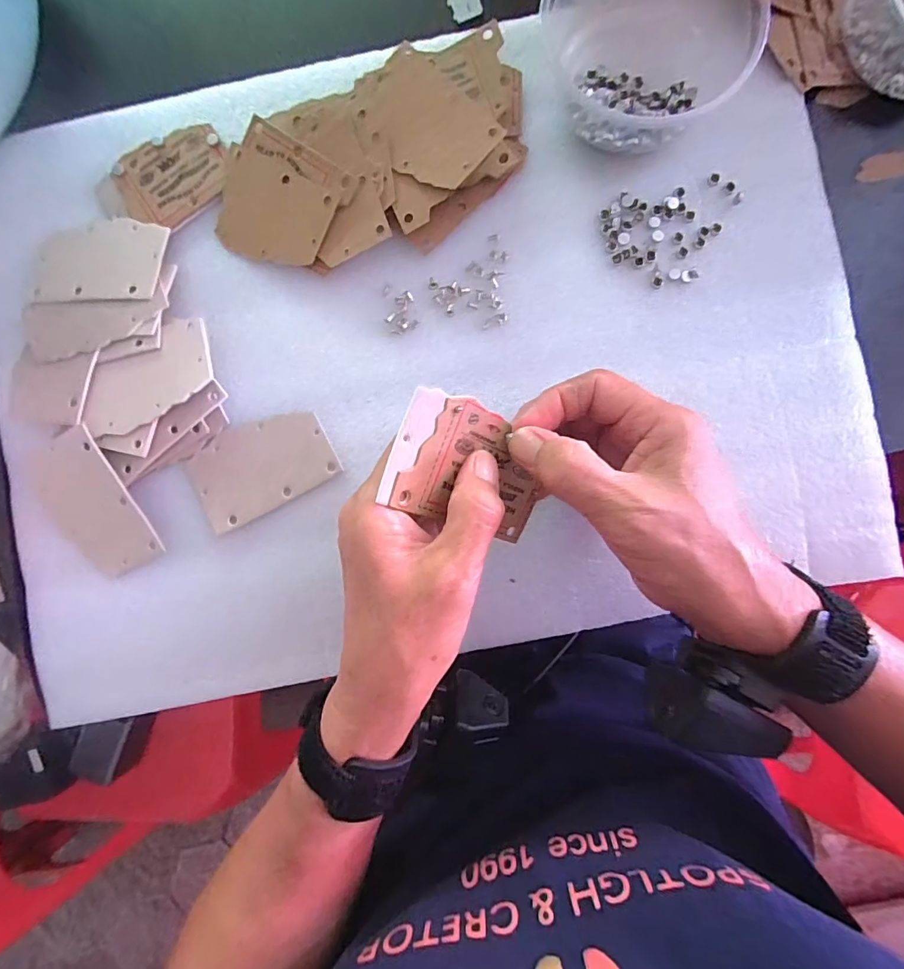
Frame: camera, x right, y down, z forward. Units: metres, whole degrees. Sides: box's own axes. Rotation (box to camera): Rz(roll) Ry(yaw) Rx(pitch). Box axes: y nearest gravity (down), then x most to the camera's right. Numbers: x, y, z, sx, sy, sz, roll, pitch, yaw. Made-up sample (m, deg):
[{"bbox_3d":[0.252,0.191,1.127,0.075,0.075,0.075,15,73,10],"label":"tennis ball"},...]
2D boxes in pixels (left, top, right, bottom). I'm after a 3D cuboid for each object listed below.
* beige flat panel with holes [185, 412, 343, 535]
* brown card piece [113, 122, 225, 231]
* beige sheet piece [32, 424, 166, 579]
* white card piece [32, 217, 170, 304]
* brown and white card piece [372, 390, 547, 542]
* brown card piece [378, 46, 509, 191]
[{"bbox_3d":[-0.115,-0.013,0.283,0.083,0.006,0.054,-28,87,2],"label":"beige flat panel with holes"},{"bbox_3d":[-0.172,-0.191,0.289,0.070,0.004,0.052,-36,88,1],"label":"brown card piece"},{"bbox_3d":[-0.213,0.014,0.277,0.055,0.007,0.086,-26,97,13],"label":"beige sheet piece"},{"bbox_3d":[-0.216,-0.135,0.285,0.085,0.004,0.054,0,75,8],"label":"white card piece"},{"bbox_3d":[0.011,-0.007,0.214,0.083,0.004,0.053,20,92,-34],"label":"brown and white card piece"},{"bbox_3d":[-0.015,-0.204,0.263,0.053,0.004,0.078,-45,84,6],"label":"brown card piece"}]

